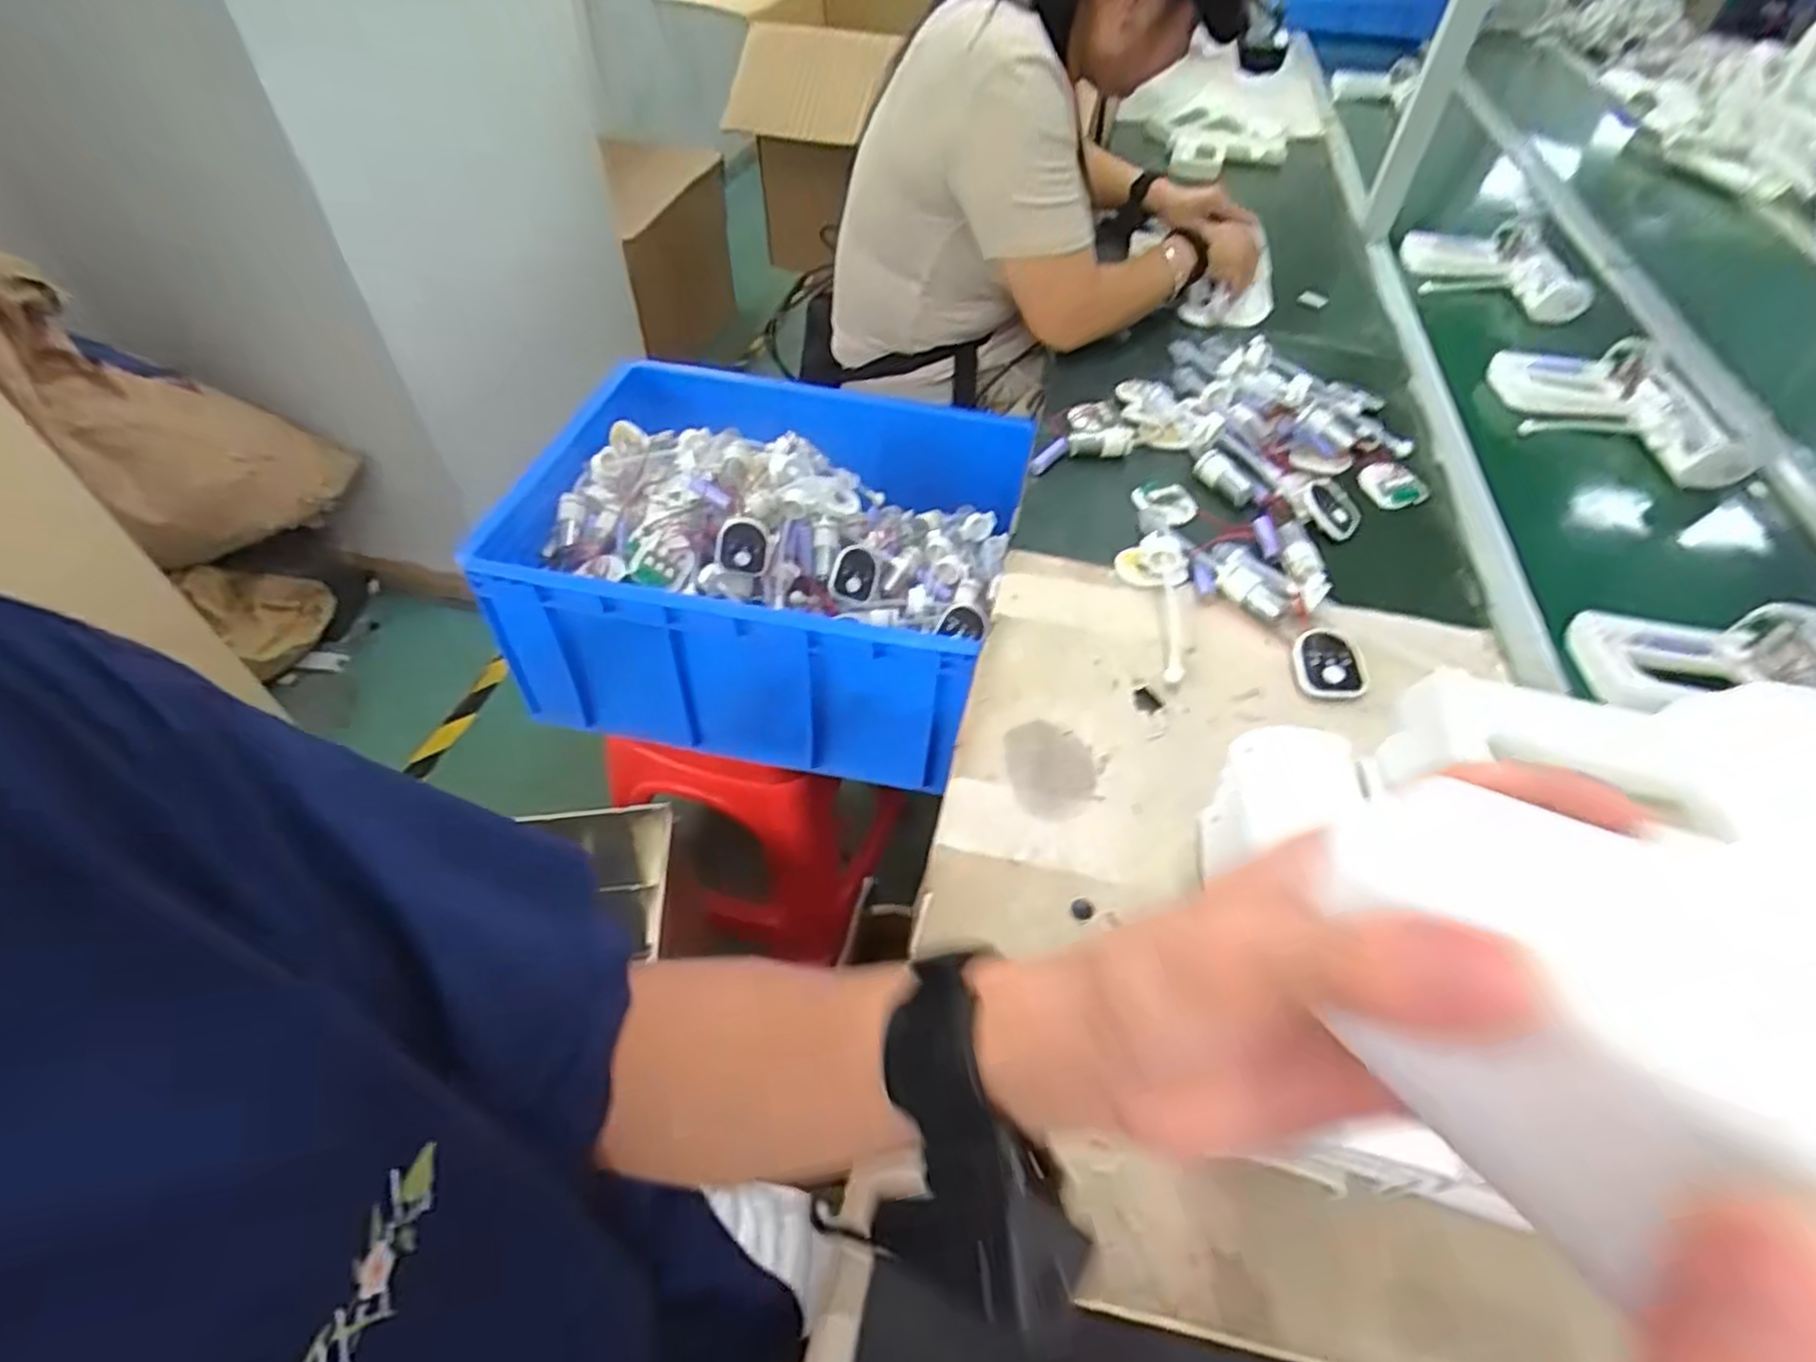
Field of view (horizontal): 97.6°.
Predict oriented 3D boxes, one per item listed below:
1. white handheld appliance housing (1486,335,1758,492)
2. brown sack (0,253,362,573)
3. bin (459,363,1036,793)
[{"bbox_3d":[0.756,-0.297,0.863,0.182,0.050,0.224,11,50,7],"label":"white handheld appliance housing"},{"bbox_3d":[-1.068,-0.400,1.162,0.324,0.427,0.146,-28,56,-24],"label":"brown sack"},{"bbox_3d":[-0.151,-0.168,0.910,0.486,0.206,0.464,9,50,5],"label":"bin"}]

